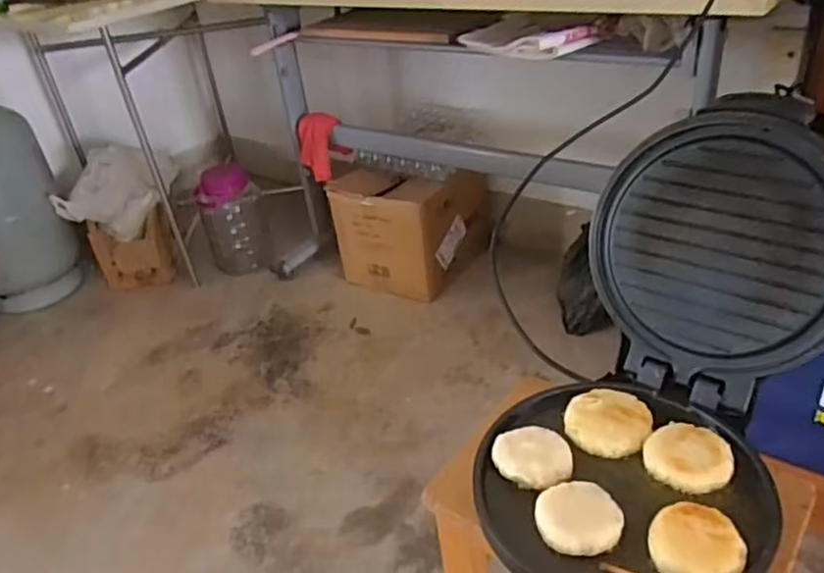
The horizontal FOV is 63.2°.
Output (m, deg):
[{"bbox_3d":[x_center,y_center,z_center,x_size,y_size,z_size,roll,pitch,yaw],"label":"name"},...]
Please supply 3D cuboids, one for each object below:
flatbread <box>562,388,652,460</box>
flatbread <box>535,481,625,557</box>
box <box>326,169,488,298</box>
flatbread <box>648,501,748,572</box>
[{"bbox_3d":[0.190,0.130,0.648,0.079,0.014,0.079,15,39,32],"label":"flatbread"},{"bbox_3d":[0.140,0.191,0.557,0.068,0.011,0.066,-5,32,3],"label":"flatbread"},{"bbox_3d":[0.004,-0.178,1.802,0.334,0.314,0.355,13,37,29],"label":"box"},{"bbox_3d":[0.226,0.204,0.528,0.071,0.016,0.068,-23,36,-24],"label":"flatbread"}]

